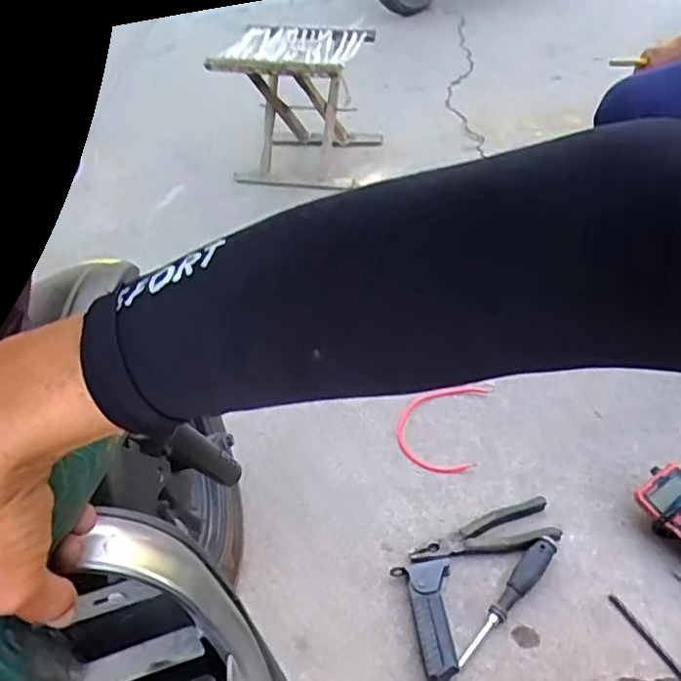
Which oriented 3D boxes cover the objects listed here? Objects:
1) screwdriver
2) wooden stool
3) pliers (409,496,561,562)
[{"bbox_3d":[0.201,0.301,0.711,0.026,0.027,0.184,32,64,32],"label":"screwdriver"},{"bbox_3d":[-0.080,-0.505,1.326,0.291,0.299,0.230,17,50,23],"label":"wooden stool"},{"bbox_3d":[0.183,0.251,0.776,0.189,0.030,0.057,-12,43,-7],"label":"pliers"}]

